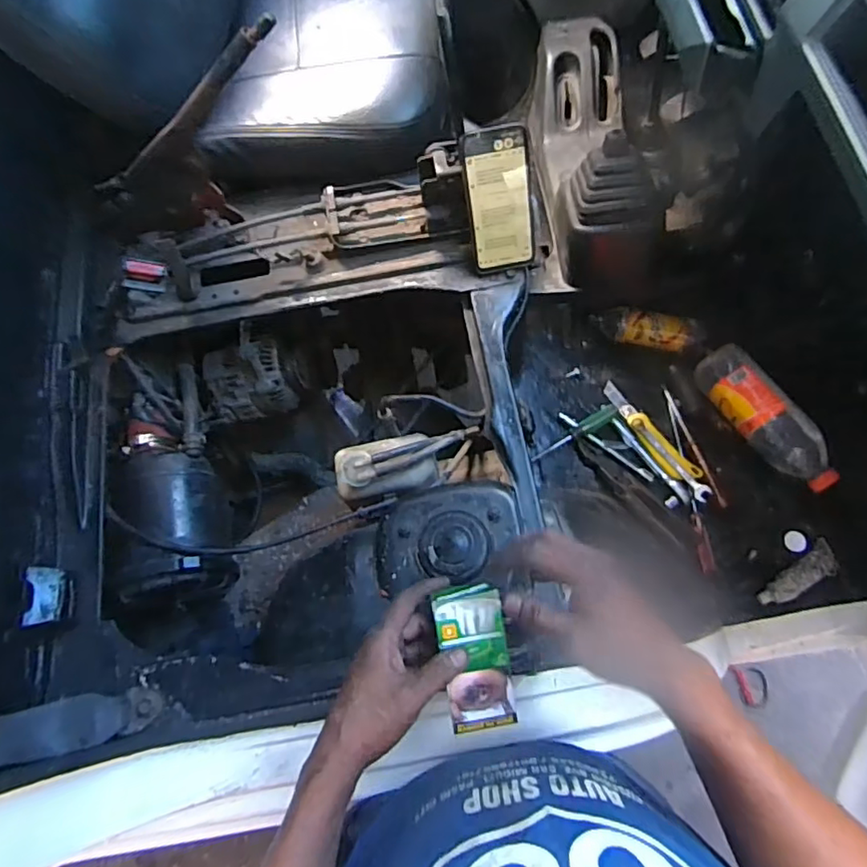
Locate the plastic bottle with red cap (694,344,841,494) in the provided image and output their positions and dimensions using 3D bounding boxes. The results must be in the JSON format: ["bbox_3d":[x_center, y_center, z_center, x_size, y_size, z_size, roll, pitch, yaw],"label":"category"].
[{"bbox_3d":[0.495,-0.022,0.881,0.081,0.059,0.250,-26,73,-8],"label":"plastic bottle with red cap"}]

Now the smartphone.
[{"bbox_3d":[0.082,-0.282,0.722,0.079,0.170,0.012,-8,35,4],"label":"smartphone"}]

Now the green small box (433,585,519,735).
[{"bbox_3d":[0.035,0.189,0.494,0.055,0.021,0.115,-8,84,-3],"label":"green small box"}]

